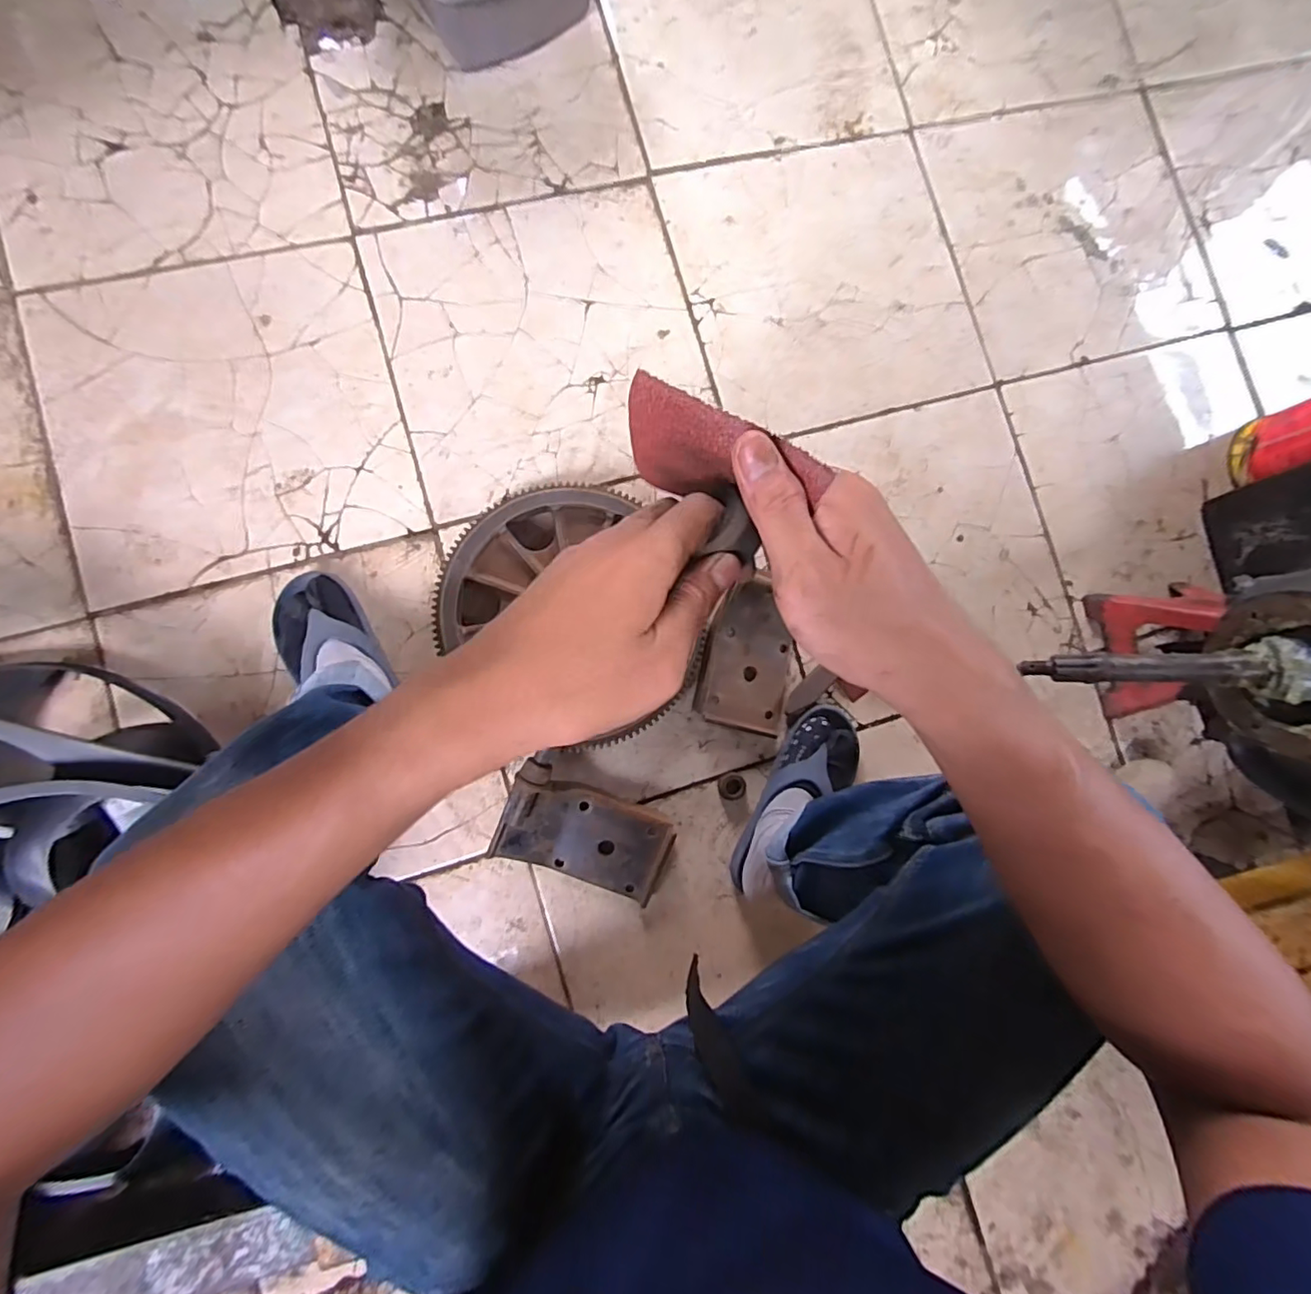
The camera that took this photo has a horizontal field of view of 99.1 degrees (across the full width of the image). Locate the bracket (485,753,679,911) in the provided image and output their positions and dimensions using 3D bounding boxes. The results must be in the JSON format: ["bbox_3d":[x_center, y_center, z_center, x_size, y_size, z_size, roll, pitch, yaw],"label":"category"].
[{"bbox_3d":[-0.080,0.222,0.663,0.200,0.058,0.125,22,83,-4],"label":"bracket"}]

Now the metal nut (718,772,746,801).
[{"bbox_3d":[0.099,0.179,0.715,0.036,0.008,0.034,0,87,-5],"label":"metal nut"}]

